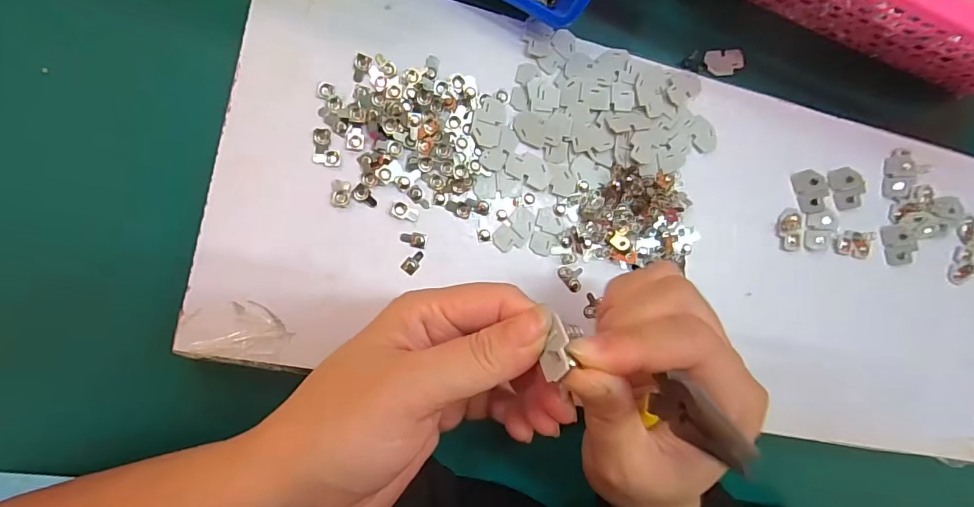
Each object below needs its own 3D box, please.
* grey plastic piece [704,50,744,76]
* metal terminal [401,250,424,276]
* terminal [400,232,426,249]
[{"bbox_3d":[0.155,-0.126,0.298,0.026,0.005,0.015,-3,90,-10],"label":"grey plastic piece"},{"bbox_3d":[-0.039,0.005,0.239,0.007,0.004,0.013,39,84,-7],"label":"metal terminal"},{"bbox_3d":[-0.039,-0.007,0.238,0.013,0.004,0.008,9,88,-10],"label":"terminal"}]

